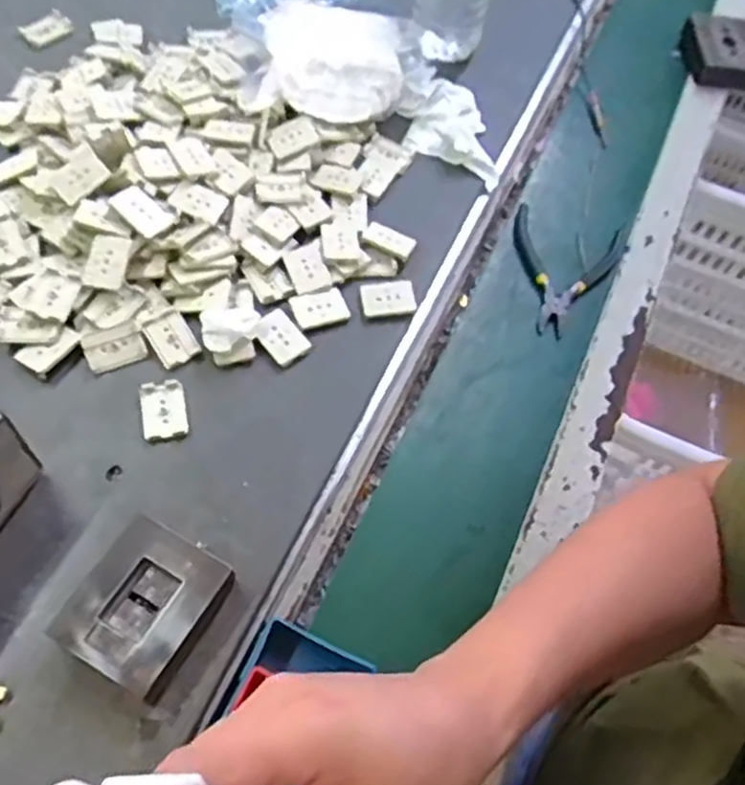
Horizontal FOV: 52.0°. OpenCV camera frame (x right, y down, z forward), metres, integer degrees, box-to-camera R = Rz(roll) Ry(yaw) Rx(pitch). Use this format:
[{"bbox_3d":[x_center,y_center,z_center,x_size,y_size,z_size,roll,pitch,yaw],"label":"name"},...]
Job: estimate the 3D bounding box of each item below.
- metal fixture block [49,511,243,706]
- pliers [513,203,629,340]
[{"bbox_3d":[-0.125,0.119,0.427,0.071,0.026,0.081,29,61,8],"label":"metal fixture block"},{"bbox_3d":[0.158,-0.097,0.632,0.094,0.014,0.124,16,60,1],"label":"pliers"}]

